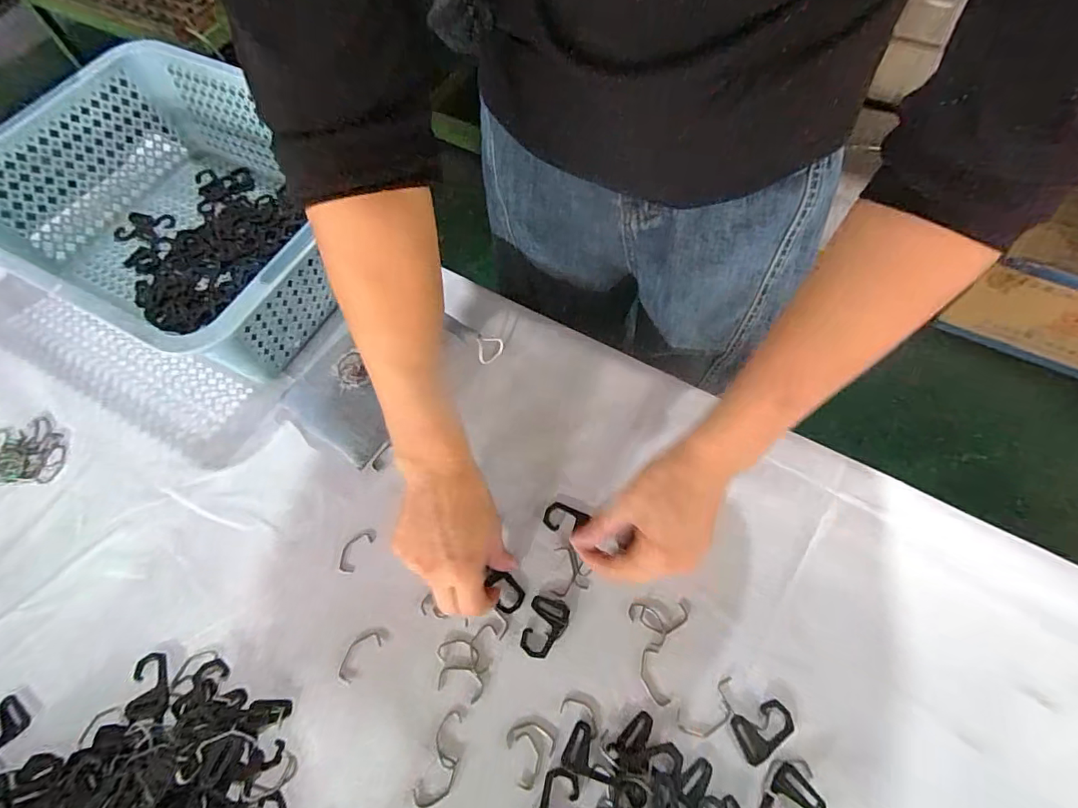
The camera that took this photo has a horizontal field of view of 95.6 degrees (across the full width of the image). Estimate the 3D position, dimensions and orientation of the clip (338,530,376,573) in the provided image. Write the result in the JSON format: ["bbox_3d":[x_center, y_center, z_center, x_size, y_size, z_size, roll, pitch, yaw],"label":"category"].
[{"bbox_3d":[-0.153,0.121,0.407,0.020,0.004,0.039,26,69,13],"label":"clip"}]

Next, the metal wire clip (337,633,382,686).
[{"bbox_3d":[-0.138,0.191,0.370,0.020,0.004,0.040,35,71,16],"label":"metal wire clip"}]

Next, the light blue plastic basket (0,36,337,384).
[{"bbox_3d":[-0.351,-0.199,0.507,0.385,0.122,0.284,24,68,13],"label":"light blue plastic basket"}]

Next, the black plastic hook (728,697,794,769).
[{"bbox_3d":[0.156,0.226,0.337,0.041,0.004,0.030,-20,66,-7],"label":"black plastic hook"}]

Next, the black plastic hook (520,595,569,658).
[{"bbox_3d":[0.005,0.171,0.372,0.030,0.004,0.042,14,66,8],"label":"black plastic hook"}]

